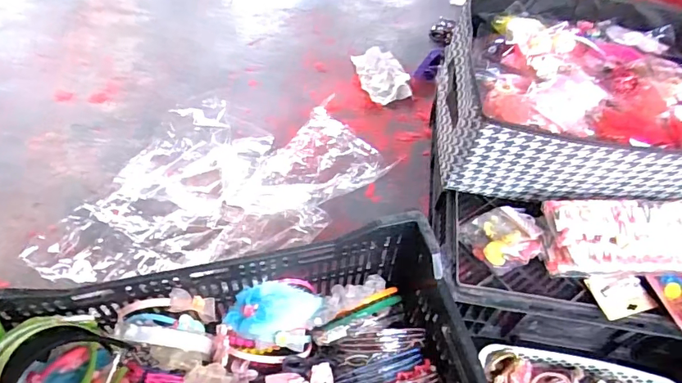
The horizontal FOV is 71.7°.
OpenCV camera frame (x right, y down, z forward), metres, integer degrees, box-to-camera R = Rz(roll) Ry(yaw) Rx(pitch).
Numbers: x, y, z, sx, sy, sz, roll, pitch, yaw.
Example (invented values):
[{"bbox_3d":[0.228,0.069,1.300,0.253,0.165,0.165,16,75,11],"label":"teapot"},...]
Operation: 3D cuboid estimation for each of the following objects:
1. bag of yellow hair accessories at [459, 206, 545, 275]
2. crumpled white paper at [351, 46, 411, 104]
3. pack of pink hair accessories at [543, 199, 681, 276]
[{"bbox_3d":[0.237,0.069,0.681,0.096,0.052,0.092,-16,55,-15],"label":"bag of yellow hair accessories"},{"bbox_3d":[0.105,-0.297,1.218,0.119,0.037,0.198,-13,54,-15],"label":"crumpled white paper"},{"bbox_3d":[0.406,0.066,0.650,0.252,0.065,0.101,3,52,-3],"label":"pack of pink hair accessories"}]

